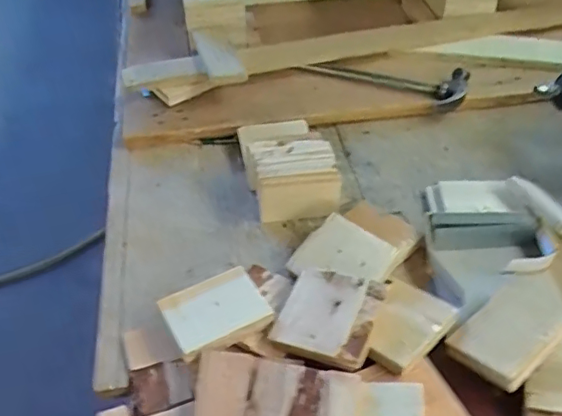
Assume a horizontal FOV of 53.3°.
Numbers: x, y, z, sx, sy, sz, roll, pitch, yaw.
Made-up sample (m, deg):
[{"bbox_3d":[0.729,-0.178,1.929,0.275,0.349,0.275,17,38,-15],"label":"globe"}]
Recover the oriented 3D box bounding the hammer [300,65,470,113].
[{"bbox_3d":[0.157,-0.184,0.801,0.239,0.026,0.088,8,44,-8],"label":"hammer"}]

